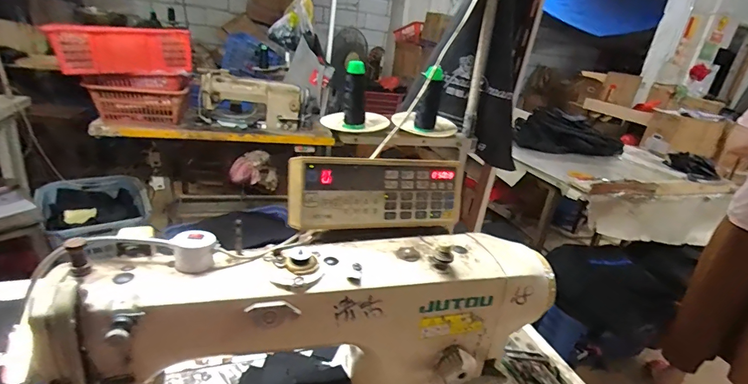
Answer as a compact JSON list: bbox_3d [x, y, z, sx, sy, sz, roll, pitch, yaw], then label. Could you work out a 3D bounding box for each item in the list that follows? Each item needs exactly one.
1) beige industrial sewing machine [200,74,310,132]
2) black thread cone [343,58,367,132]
[{"bbox_3d":[-0.558,-0.417,1.786,0.467,0.210,0.137,3,24,-11],"label":"beige industrial sewing machine"},{"bbox_3d":[-0.030,-0.173,0.669,0.037,0.105,0.042,8,23,1],"label":"black thread cone"}]

